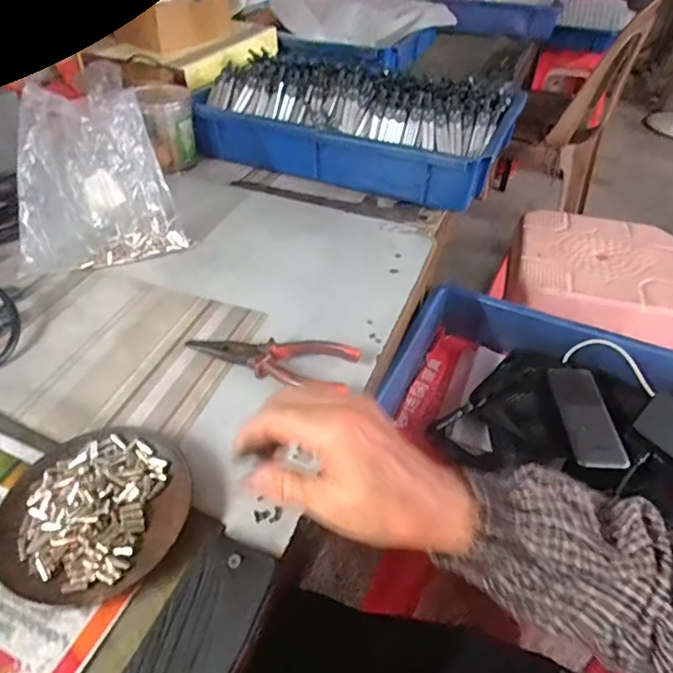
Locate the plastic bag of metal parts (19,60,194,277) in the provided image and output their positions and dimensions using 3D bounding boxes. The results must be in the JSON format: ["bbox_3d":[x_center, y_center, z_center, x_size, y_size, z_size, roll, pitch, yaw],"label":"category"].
[{"bbox_3d":[-0.253,-0.166,0.525,0.149,0.186,0.058,-12,12,-2],"label":"plastic bag of metal parts"}]

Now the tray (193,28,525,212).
[{"bbox_3d":[0.010,-0.277,0.674,0.416,0.122,0.129,15,44,14],"label":"tray"}]

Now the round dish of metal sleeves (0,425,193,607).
[{"bbox_3d":[-0.153,0.107,0.322,0.115,0.015,0.114,1,43,-1],"label":"round dish of metal sleeves"}]

